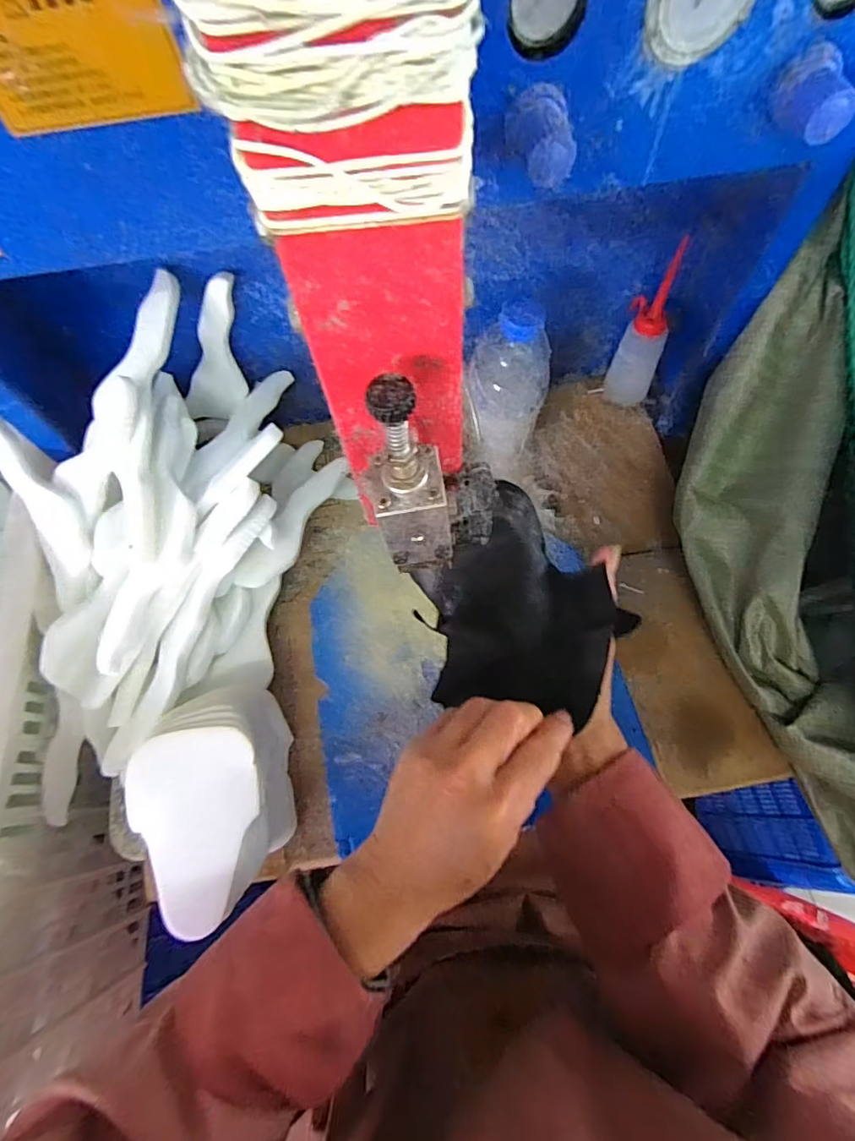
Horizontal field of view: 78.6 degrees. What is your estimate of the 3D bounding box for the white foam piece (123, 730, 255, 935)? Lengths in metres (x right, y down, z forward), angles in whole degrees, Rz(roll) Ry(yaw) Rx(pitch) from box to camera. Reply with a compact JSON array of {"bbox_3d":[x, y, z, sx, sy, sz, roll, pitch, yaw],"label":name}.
[{"bbox_3d":[-0.180,0.196,0.398,0.098,0.021,0.140,-9,68,-1],"label":"white foam piece"}]

